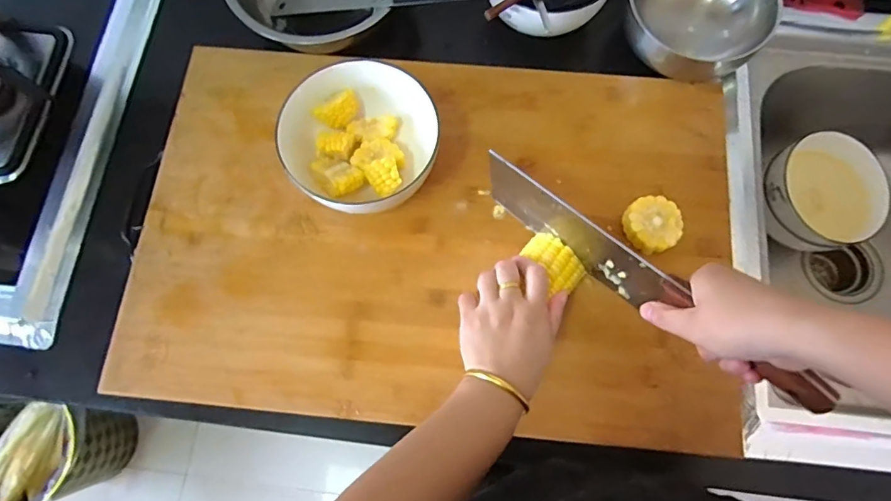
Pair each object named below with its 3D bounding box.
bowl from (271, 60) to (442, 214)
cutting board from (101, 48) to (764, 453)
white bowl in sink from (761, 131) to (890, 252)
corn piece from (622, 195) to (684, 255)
[{"bbox_3d":[-0.083,-0.103,0.496,0.153,0.079,0.144,-1,74,3],"label":"bowl"},{"bbox_3d":[-0.016,-0.027,0.508,0.588,0.033,0.383,5,73,3],"label":"cutting board"},{"bbox_3d":[0.485,-0.072,0.652,0.137,0.067,0.132,-1,74,3],"label":"white bowl in sink"},{"bbox_3d":[0.206,-0.026,0.494,0.054,0.026,0.053,-1,74,3],"label":"corn piece"}]

